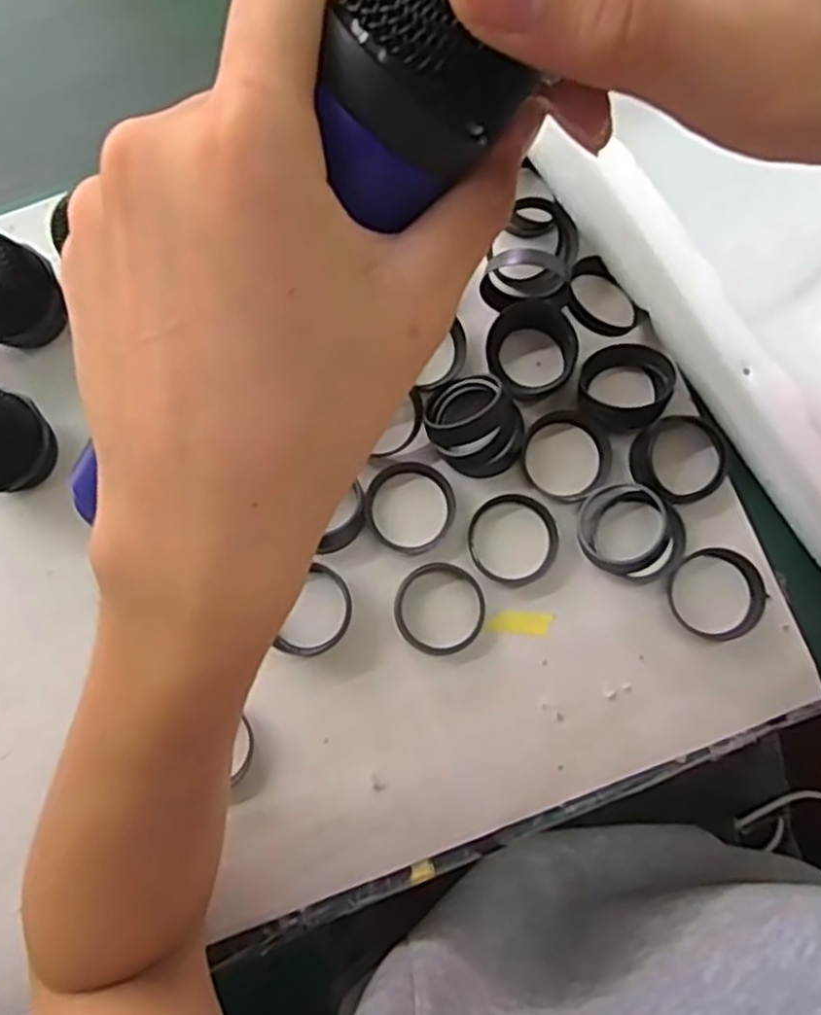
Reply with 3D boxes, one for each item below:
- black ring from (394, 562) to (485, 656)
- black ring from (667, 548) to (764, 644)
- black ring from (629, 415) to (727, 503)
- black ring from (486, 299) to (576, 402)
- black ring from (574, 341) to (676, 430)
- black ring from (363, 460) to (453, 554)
[{"bbox_3d":[0.014,0.048,0.366,0.044,0.008,0.044,0,81,0],"label":"black ring"},{"bbox_3d":[0.148,0.042,0.365,0.044,0.007,0.043,0,81,0],"label":"black ring"},{"bbox_3d":[0.133,-0.024,0.373,0.047,0.014,0.043,0,81,0],"label":"black ring"},{"bbox_3d":[0.061,-0.081,0.383,0.045,0.013,0.048,0,81,0],"label":"black ring"},{"bbox_3d":[0.106,-0.060,0.377,0.044,0.019,0.040,0,81,0],"label":"black ring"},{"bbox_3d":[0.000,0.000,0.373,0.043,0.007,0.044,0,81,0],"label":"black ring"}]

